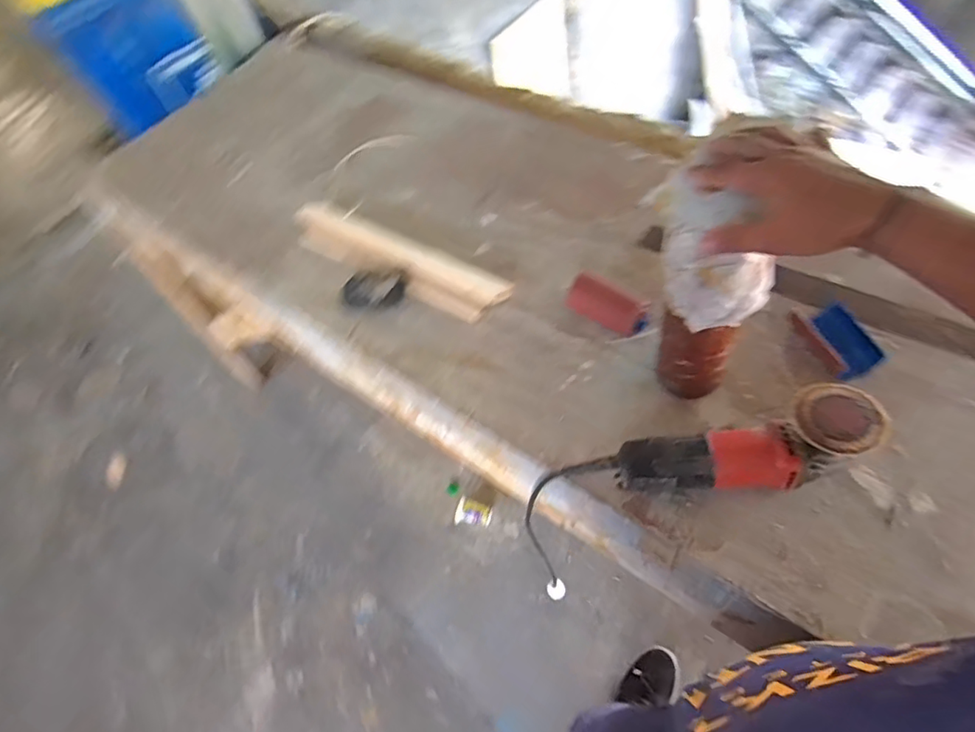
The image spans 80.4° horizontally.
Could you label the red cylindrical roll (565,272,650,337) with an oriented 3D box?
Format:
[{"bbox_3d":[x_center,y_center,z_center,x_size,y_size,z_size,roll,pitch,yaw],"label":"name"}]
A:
[{"bbox_3d":[0.172,-0.086,0.828,0.121,0.054,0.041,30,65,27],"label":"red cylindrical roll"}]

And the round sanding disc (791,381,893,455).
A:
[{"bbox_3d":[0.364,0.055,0.598,0.083,0.017,0.081,16,56,24],"label":"round sanding disc"}]

